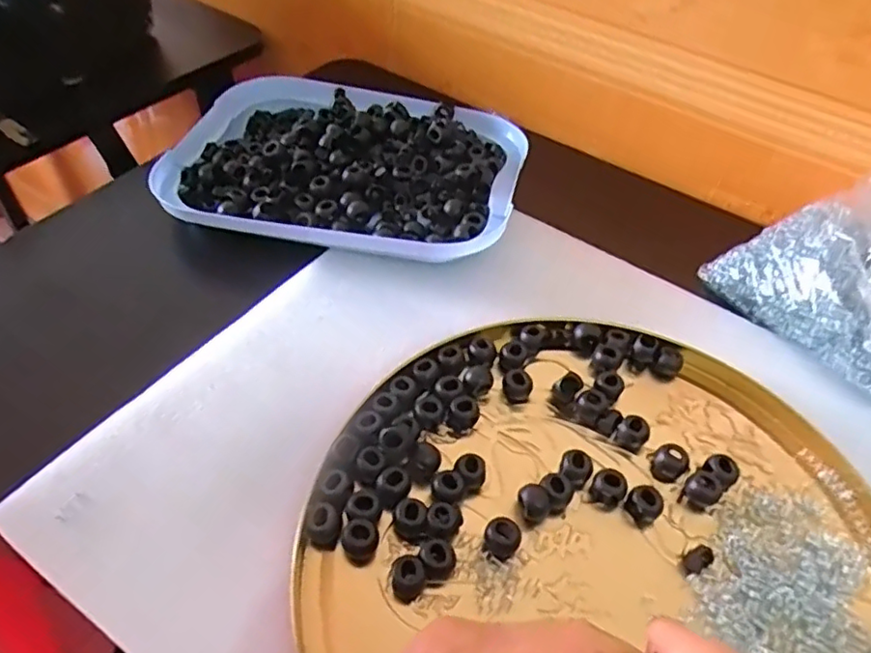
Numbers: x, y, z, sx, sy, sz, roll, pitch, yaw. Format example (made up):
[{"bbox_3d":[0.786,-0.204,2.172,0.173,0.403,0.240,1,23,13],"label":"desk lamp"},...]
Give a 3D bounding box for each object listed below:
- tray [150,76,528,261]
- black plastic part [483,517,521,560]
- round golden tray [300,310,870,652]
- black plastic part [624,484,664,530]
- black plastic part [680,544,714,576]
[{"bbox_3d":[-0.062,-0.124,0.481,0.248,0.040,0.191,12,51,5],"label":"tray"},{"bbox_3d":[0.032,0.103,0.304,0.017,0.012,0.015,32,56,20],"label":"black plastic part"},{"bbox_3d":[0.084,0.102,0.305,0.287,0.013,0.272,-8,52,-11],"label":"round golden tray"},{"bbox_3d":[0.107,0.091,0.320,0.016,0.012,0.017,2,51,-3],"label":"black plastic part"},{"bbox_3d":[0.130,0.114,0.306,0.018,0.005,0.010,-22,56,-21],"label":"black plastic part"}]

